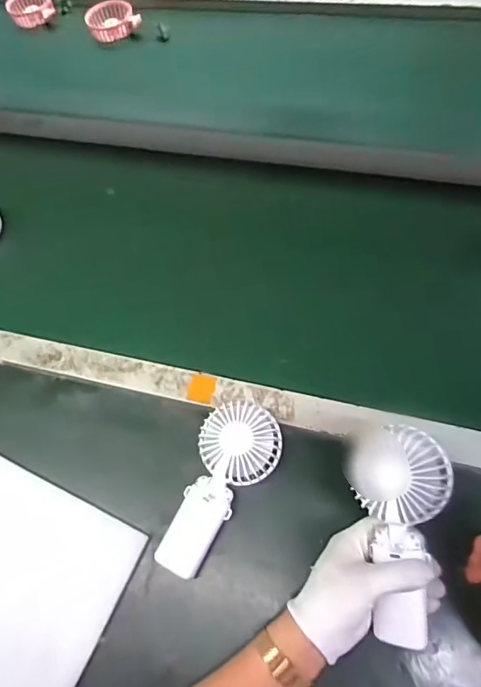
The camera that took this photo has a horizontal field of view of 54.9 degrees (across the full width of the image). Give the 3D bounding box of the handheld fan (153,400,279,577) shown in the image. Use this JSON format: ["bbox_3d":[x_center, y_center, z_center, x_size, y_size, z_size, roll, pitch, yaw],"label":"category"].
[{"bbox_3d":[-0.024,0.146,0.484,0.080,0.049,0.178,28,70,16],"label":"handheld fan"}]

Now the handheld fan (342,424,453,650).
[{"bbox_3d":[0.143,0.166,0.409,0.084,0.035,0.180,-4,86,1],"label":"handheld fan"}]

